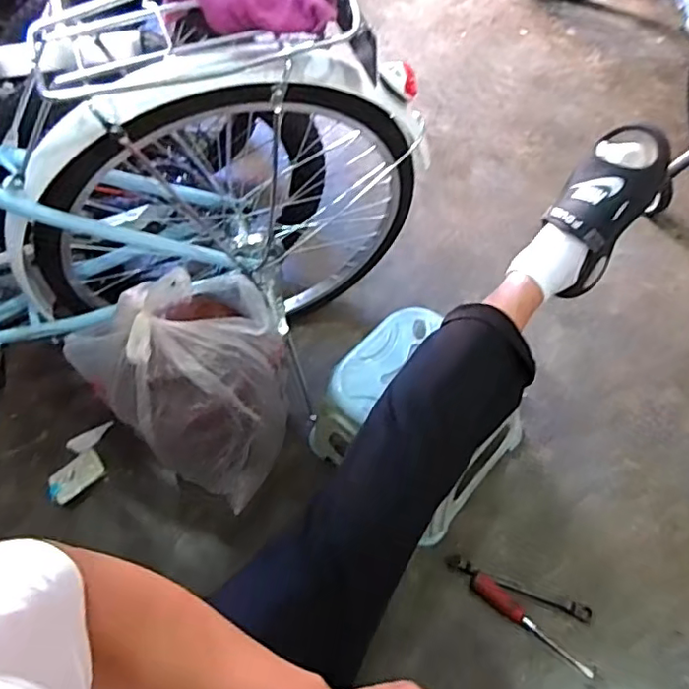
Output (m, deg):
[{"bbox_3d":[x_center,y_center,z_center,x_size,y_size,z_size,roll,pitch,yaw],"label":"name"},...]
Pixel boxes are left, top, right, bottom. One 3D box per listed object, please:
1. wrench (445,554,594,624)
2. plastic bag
[{"bbox_3d":[0.261,0.364,0.876,0.219,0.009,0.022,18,62,15],"label":"wrench"},{"bbox_3d":[-0.194,0.066,0.851,0.263,0.354,0.193,-32,61,-12],"label":"plastic bag"}]

